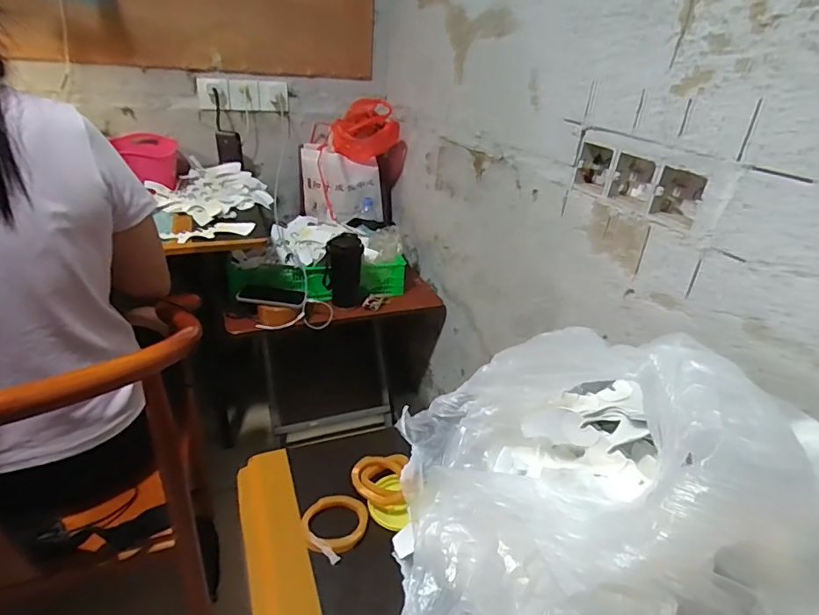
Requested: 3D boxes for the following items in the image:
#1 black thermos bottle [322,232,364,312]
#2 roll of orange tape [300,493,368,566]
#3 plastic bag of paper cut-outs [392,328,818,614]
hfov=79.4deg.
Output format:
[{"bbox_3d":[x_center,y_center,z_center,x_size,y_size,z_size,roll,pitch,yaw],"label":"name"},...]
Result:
[{"bbox_3d":[-0.167,-0.095,1.281,0.066,0.178,0.079,26,35,34],"label":"black thermos bottle"},{"bbox_3d":[-0.072,0.209,0.479,0.059,0.009,0.064,4,28,-2],"label":"roll of orange tape"},{"bbox_3d":[0.196,0.140,0.437,0.389,0.212,0.297,4,28,-3],"label":"plastic bag of paper cut-outs"}]

